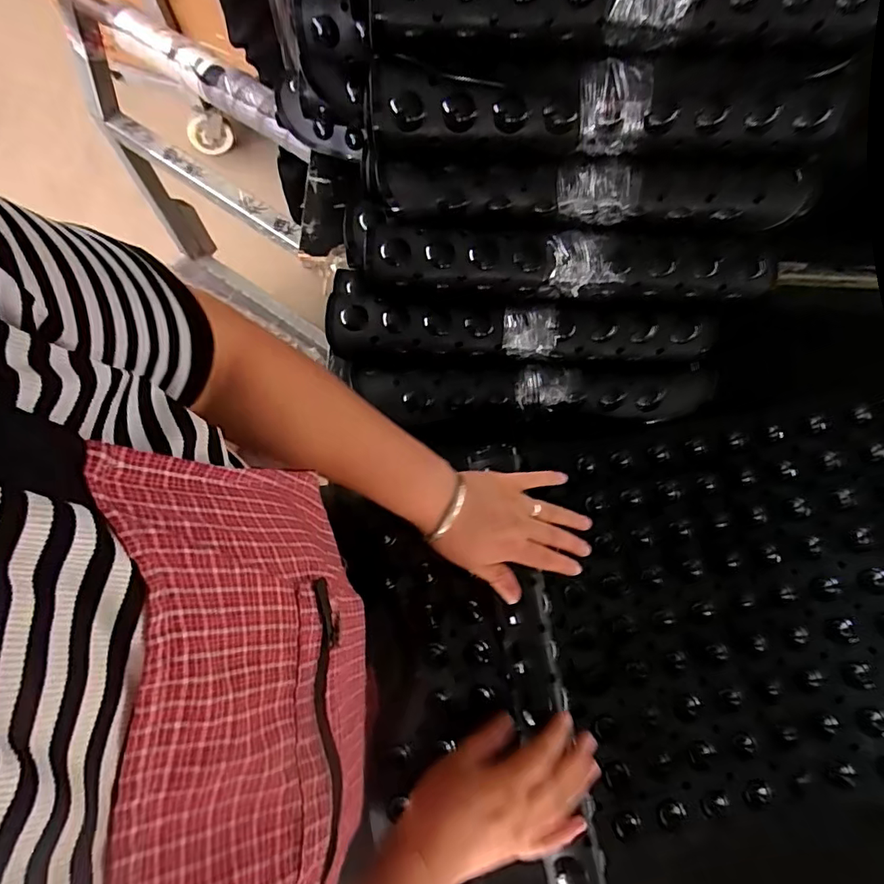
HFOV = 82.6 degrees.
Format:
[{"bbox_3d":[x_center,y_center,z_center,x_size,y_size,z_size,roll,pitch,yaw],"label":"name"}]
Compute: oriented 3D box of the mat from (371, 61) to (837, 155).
[{"bbox_3d":[0.135,-0.280,0.419,0.395,0.052,0.046,1,74,-2],"label":"mat"}]

